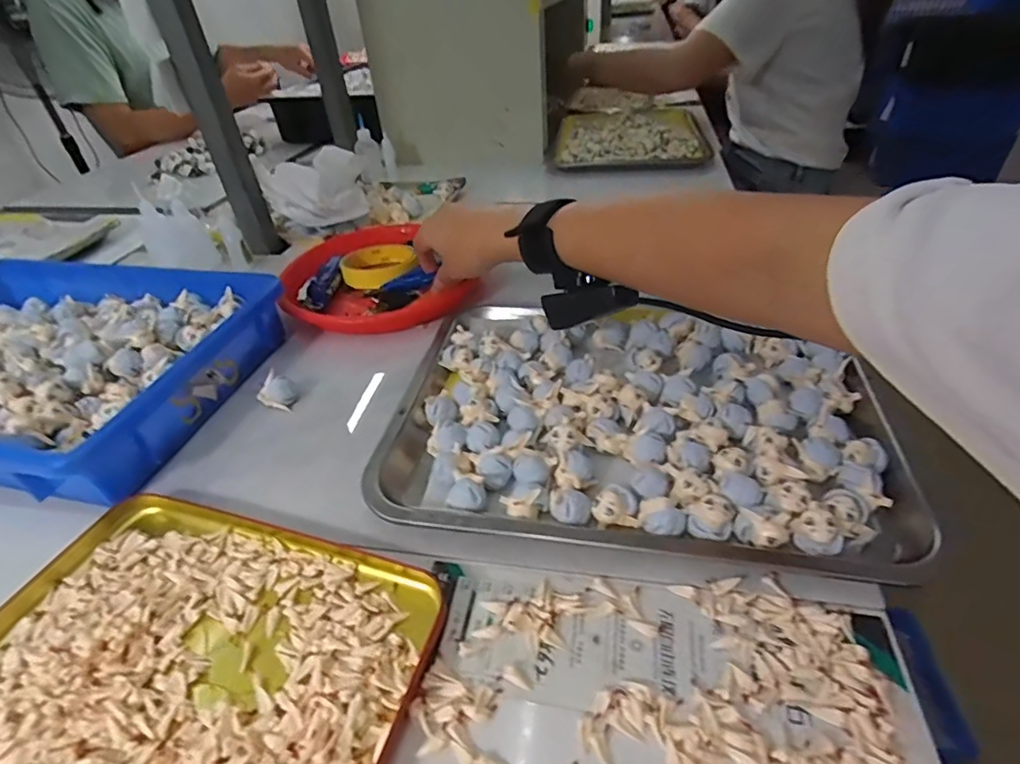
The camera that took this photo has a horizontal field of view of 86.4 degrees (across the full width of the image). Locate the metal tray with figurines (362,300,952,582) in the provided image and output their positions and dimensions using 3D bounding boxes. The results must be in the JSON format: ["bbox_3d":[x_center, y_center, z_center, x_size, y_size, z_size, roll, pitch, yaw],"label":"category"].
[{"bbox_3d":[0.088,0.018,0.409,0.343,0.029,0.251,4,40,11],"label":"metal tray with figurines"}]

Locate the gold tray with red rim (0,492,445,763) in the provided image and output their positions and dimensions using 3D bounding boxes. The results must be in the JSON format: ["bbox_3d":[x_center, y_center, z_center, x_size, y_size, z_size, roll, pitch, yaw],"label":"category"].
[{"bbox_3d":[-0.183,0.157,0.280,0.257,0.014,0.203,9,41,17],"label":"gold tray with red rim"}]

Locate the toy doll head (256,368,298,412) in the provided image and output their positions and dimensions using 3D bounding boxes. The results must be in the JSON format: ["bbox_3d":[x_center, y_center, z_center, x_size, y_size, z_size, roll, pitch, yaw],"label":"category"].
[{"bbox_3d":[-0.195,0.007,0.455,0.024,0.023,0.024,4,40,11],"label":"toy doll head"}]

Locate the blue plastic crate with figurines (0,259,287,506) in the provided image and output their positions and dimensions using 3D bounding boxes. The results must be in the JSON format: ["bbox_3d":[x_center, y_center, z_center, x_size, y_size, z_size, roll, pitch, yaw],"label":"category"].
[{"bbox_3d":[-0.408,-0.021,0.483,0.351,0.061,0.249,6,40,13],"label":"blue plastic crate with figurines"}]

